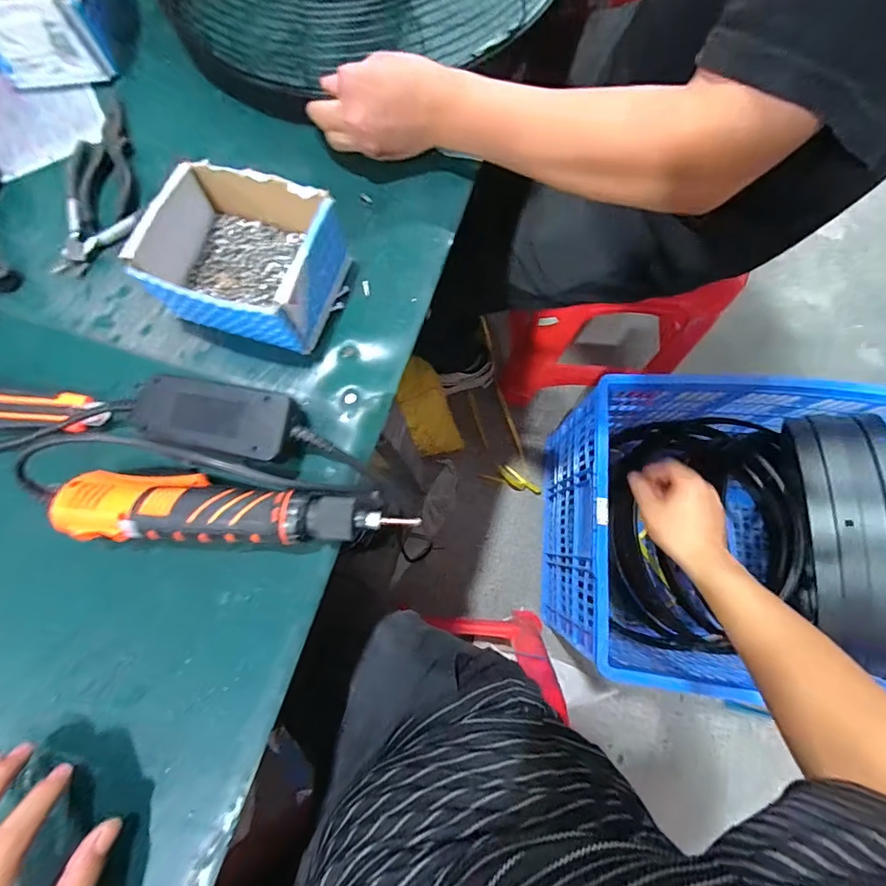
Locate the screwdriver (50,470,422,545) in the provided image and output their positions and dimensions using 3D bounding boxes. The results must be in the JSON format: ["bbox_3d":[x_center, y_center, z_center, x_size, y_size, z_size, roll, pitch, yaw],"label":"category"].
[{"bbox_3d":[-0.153,0.051,0.339,0.248,0.044,0.048,1,78,1],"label":"screwdriver"}]

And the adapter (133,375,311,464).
[{"bbox_3d":[-0.173,-0.019,0.352,0.119,0.041,0.057,12,78,3],"label":"adapter"}]

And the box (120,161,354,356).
[{"bbox_3d":[-0.160,-0.150,0.368,0.133,0.072,0.112,17,78,4],"label":"box"}]

